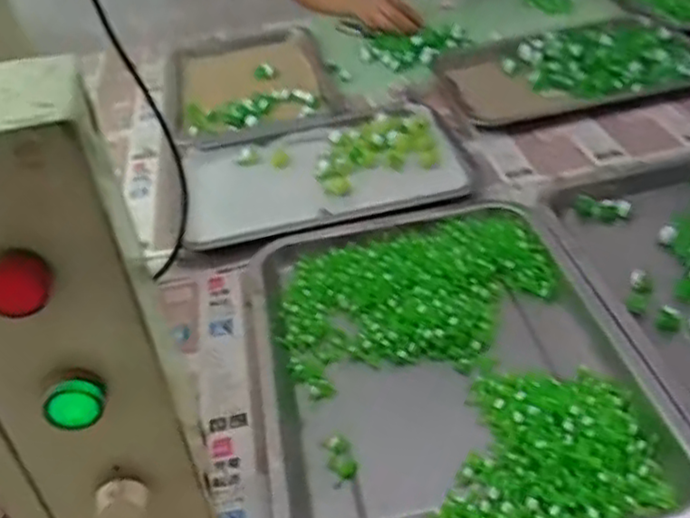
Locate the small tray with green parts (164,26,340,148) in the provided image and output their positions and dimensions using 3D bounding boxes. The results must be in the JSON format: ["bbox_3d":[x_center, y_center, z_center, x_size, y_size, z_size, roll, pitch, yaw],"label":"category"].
[{"bbox_3d":[-0.133,-0.245,0.971,0.206,0.033,0.304,-11,39,-5],"label":"small tray with green parts"}]

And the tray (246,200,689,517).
[{"bbox_3d":[0.066,0.071,0.533,0.259,0.023,0.345,-10,37,-4],"label":"tray"}]

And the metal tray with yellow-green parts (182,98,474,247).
[{"bbox_3d":[-0.026,-0.100,0.764,0.285,0.023,0.239,-8,37,-2],"label":"metal tray with yellow-green parts"}]

